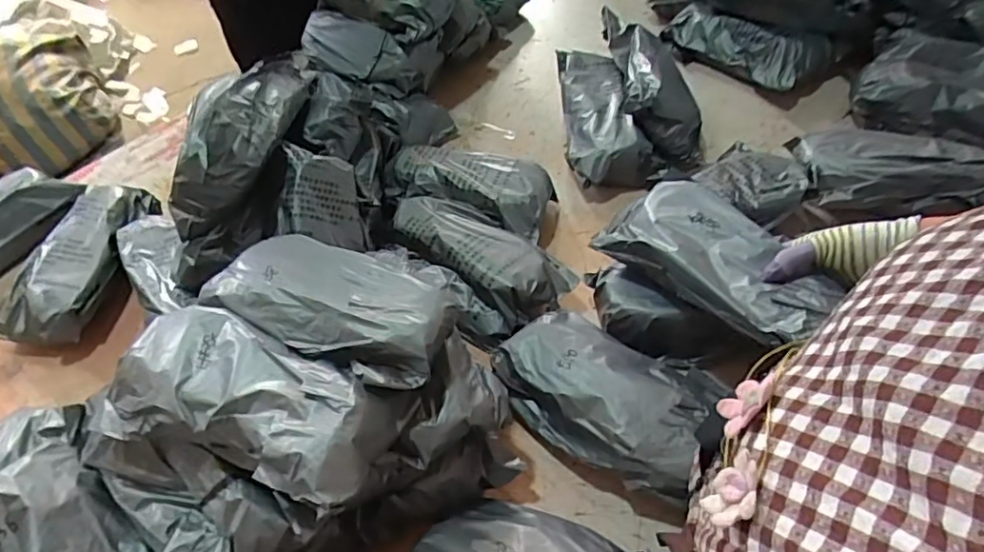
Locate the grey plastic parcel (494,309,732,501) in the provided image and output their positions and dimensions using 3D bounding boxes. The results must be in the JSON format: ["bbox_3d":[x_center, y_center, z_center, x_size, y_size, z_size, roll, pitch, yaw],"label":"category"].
[{"bbox_3d":[0.127,0.123,0.671,0.244,0.064,0.177,21,57,21],"label":"grey plastic parcel"}]

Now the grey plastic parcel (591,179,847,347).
[{"bbox_3d":[0.244,-0.016,0.653,0.112,0.058,0.245,-34,50,-19],"label":"grey plastic parcel"}]

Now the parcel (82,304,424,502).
[{"bbox_3d":[-0.221,0.111,0.545,0.282,0.070,0.133,13,55,15],"label":"parcel"}]

